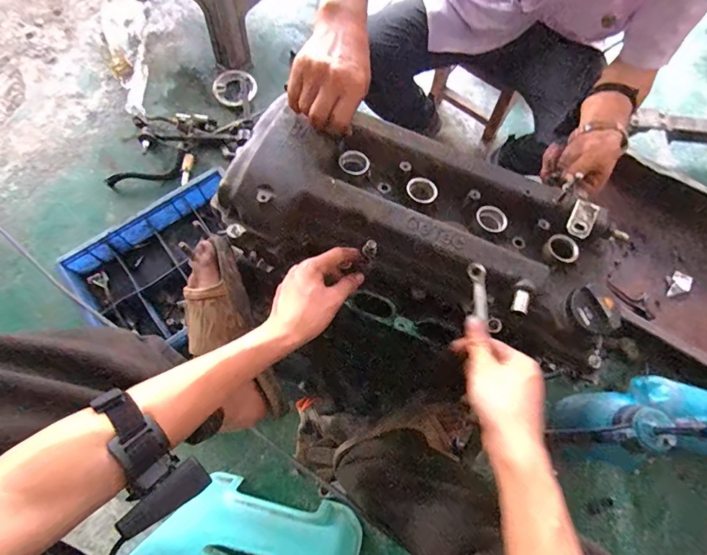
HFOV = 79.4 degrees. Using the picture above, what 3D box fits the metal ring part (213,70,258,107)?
[{"bbox_3d":[-0.328,-0.528,1.184,0.113,0.025,0.103,0,73,-1],"label":"metal ring part"}]

